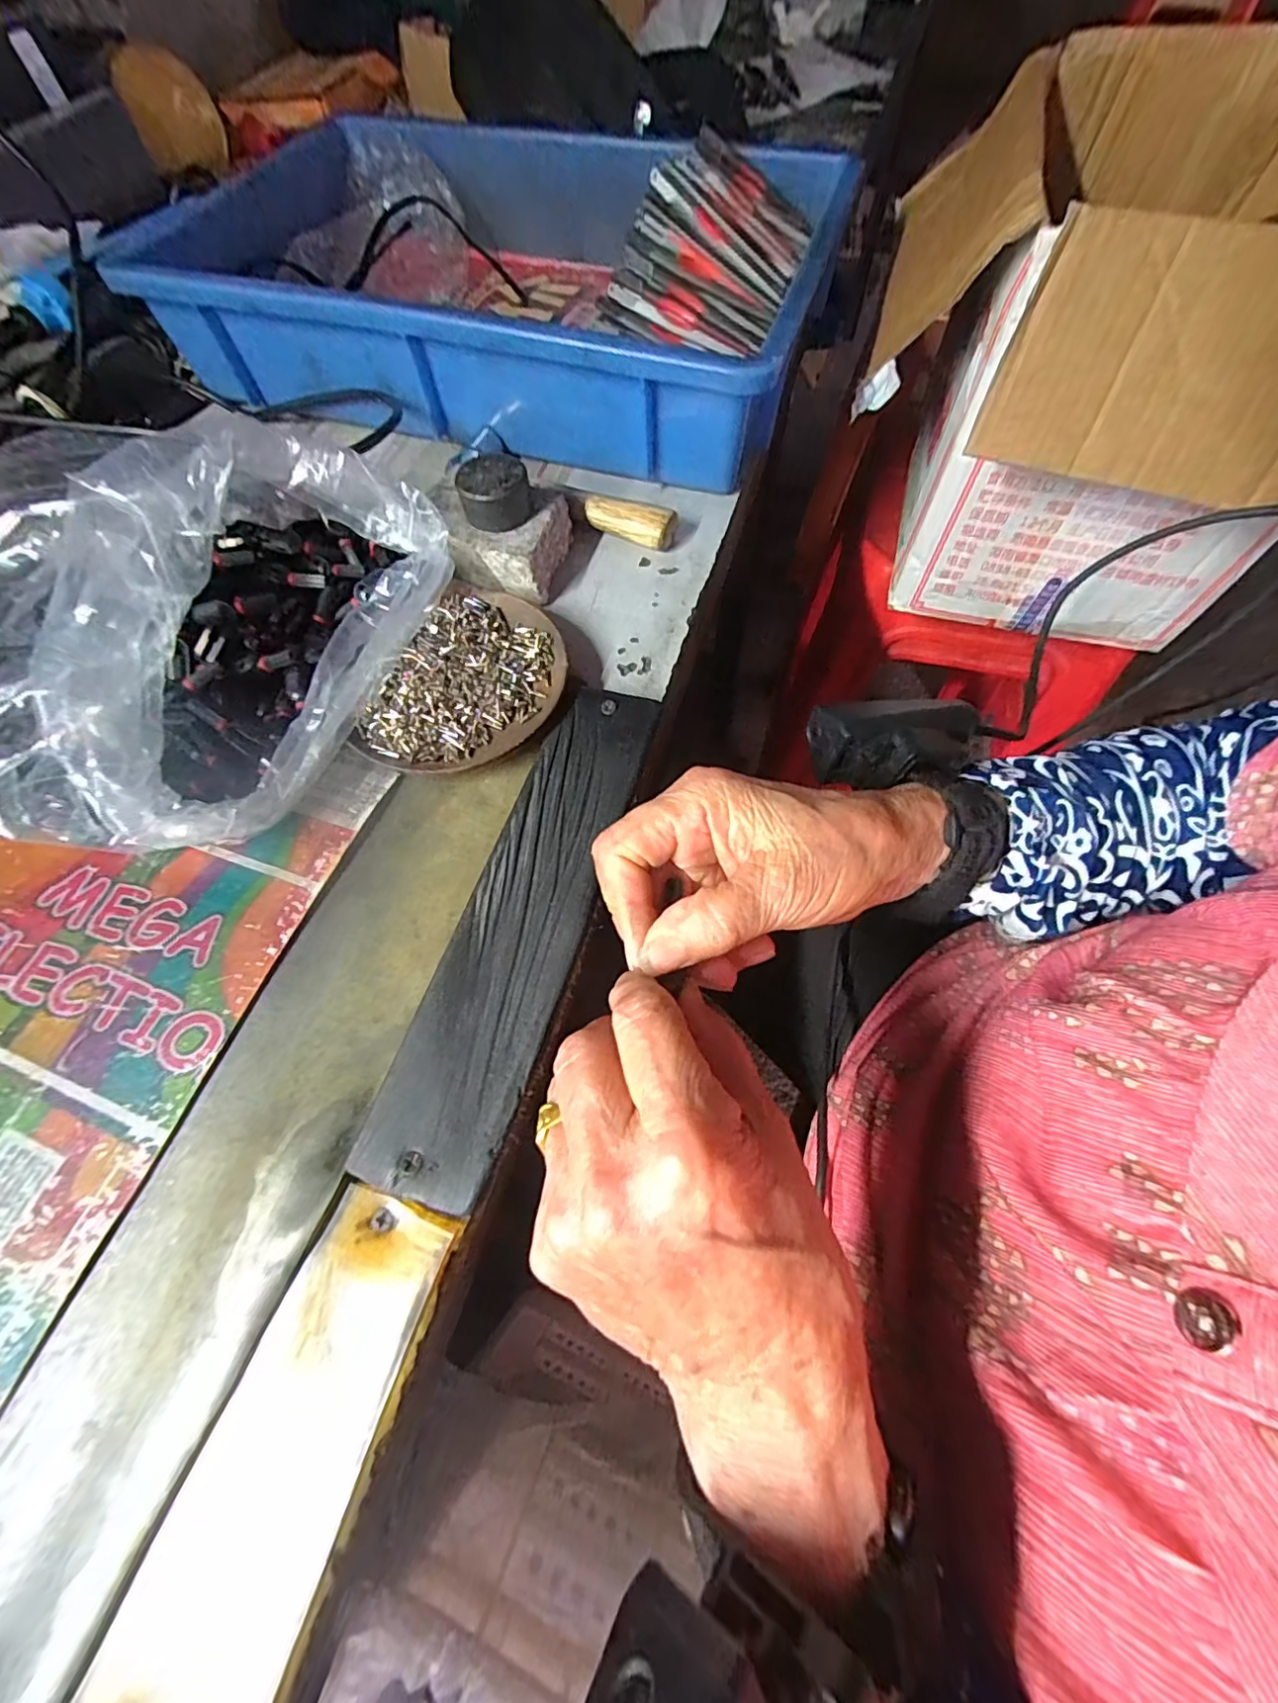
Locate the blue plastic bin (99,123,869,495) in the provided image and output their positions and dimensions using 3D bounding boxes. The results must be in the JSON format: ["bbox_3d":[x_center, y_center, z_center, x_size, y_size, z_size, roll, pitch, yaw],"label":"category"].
[{"bbox_3d":[-0.086,-0.412,0.407,0.430,0.079,0.306,16,66,10],"label":"blue plastic bin"}]

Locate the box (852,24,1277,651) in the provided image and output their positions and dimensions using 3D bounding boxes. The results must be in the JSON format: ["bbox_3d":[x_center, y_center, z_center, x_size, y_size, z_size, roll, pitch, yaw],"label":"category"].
[{"bbox_3d":[0.332,-0.347,0.412,0.300,0.221,0.386,20,67,12],"label":"box"}]

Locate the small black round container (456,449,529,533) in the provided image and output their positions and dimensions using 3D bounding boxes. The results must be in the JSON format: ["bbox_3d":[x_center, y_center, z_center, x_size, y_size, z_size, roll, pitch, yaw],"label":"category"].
[{"bbox_3d":[-0.077,-0.192,0.306,0.036,0.026,0.031,-17,65,-5],"label":"small black round container"}]

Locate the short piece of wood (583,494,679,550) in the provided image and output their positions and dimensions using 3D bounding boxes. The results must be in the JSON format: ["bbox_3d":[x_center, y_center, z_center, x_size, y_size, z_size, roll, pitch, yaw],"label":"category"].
[{"bbox_3d":[-0.006,-0.197,0.339,0.053,0.020,0.020,19,67,11],"label":"short piece of wood"}]

